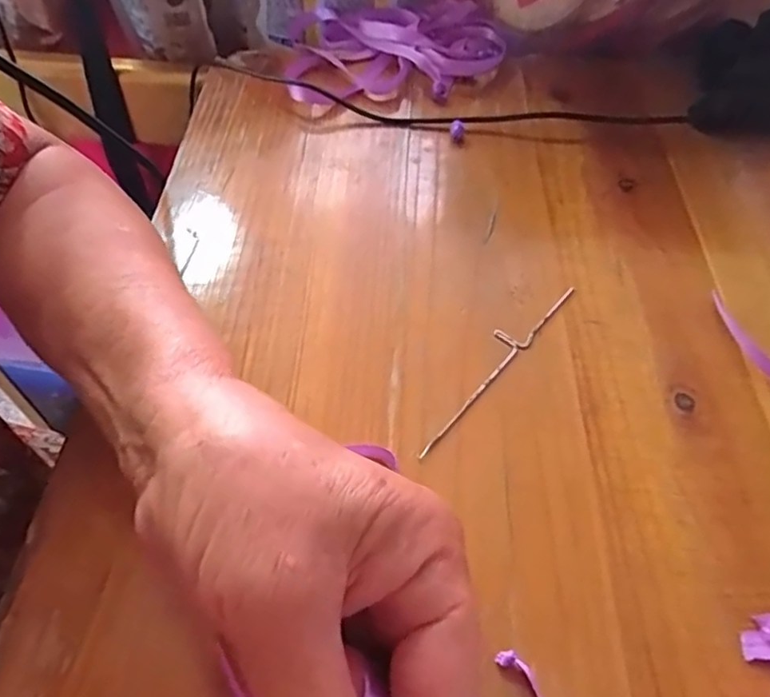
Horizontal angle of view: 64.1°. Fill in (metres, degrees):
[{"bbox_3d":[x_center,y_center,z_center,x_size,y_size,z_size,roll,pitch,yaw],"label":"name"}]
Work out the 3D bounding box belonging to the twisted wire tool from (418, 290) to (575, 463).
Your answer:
[{"bbox_3d":[0.051,0.004,0.286,0.016,0.004,0.122,34,59,22],"label":"twisted wire tool"}]

